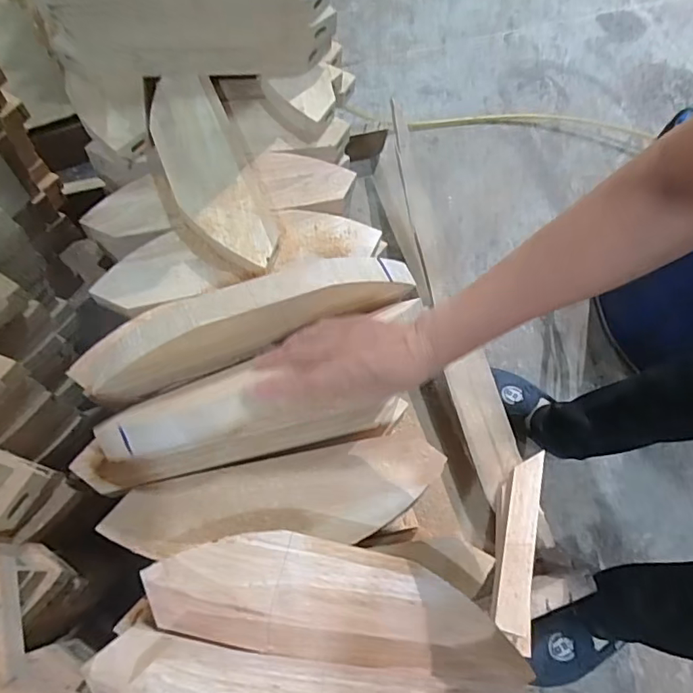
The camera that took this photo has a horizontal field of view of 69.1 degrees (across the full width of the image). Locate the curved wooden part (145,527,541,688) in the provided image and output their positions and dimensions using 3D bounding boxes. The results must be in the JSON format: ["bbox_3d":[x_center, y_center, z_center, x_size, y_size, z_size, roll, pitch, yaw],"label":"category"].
[{"bbox_3d":[-0.007,0.213,0.425,0.317,0.029,0.091,8,66,1],"label":"curved wooden part"}]

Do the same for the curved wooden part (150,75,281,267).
[{"bbox_3d":[-0.164,-0.214,0.602,0.095,0.034,0.290,-22,70,-13],"label":"curved wooden part"}]

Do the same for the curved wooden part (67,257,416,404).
[{"bbox_3d":[-0.098,-0.027,0.498,0.348,0.092,0.045,-18,69,-11],"label":"curved wooden part"}]

